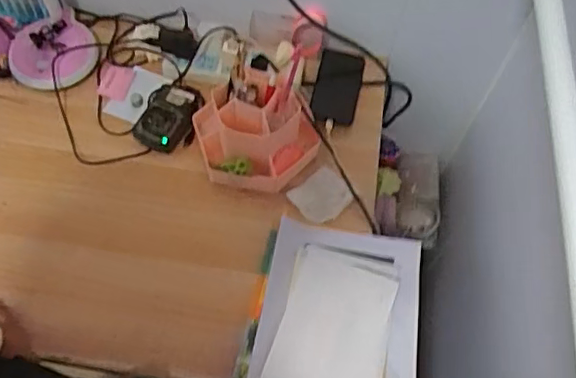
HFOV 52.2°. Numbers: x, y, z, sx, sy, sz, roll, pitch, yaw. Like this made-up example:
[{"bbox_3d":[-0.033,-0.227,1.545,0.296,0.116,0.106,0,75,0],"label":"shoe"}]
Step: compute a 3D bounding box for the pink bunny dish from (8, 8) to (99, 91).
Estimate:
[{"bbox_3d":[-0.385,-0.225,0.968,0.137,0.032,0.124,-36,88,-19],"label":"pink bunny dish"}]

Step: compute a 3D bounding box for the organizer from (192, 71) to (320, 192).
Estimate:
[{"bbox_3d":[-0.051,-0.086,0.868,0.189,0.107,0.139,8,61,0],"label":"organizer"}]

